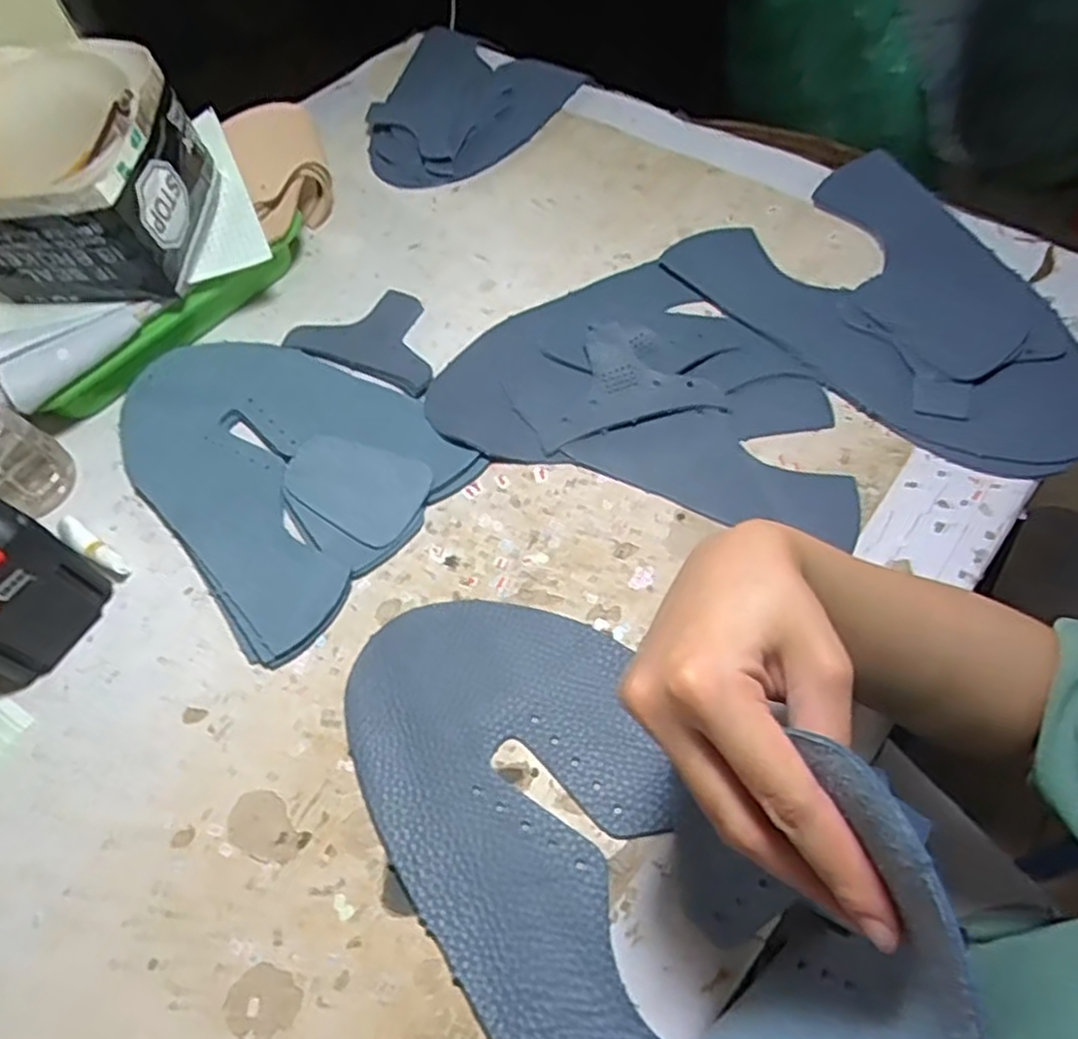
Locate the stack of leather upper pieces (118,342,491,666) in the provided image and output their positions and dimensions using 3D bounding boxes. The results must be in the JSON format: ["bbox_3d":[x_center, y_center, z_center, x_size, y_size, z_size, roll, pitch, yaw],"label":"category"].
[{"bbox_3d":[-0.178,-0.047,0.493,0.248,0.014,0.175,39,70,24],"label":"stack of leather upper pieces"}]

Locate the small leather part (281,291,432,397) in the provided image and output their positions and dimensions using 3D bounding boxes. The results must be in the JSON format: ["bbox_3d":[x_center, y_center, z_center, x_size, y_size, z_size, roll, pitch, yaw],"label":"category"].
[{"bbox_3d":[-0.118,-0.138,0.547,0.119,0.008,0.078,22,61,18],"label":"small leather part"}]

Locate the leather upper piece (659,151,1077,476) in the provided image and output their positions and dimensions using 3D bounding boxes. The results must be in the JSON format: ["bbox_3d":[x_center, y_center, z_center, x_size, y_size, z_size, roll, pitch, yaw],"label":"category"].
[{"bbox_3d":[0.245,-0.144,0.508,0.196,0.020,0.283,-26,60,-8],"label":"leather upper piece"}]

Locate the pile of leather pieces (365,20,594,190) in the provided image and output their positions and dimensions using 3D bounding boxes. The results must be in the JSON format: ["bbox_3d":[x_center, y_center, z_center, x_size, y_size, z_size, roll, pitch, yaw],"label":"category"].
[{"bbox_3d":[-0.086,-0.404,0.706,0.207,0.017,0.218,34,67,22],"label":"pile of leather pieces"}]

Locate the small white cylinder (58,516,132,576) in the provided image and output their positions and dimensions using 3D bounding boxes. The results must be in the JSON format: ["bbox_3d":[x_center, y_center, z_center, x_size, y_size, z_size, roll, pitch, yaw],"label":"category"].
[{"bbox_3d":[-0.283,0.019,0.471,0.058,0.015,0.014,31,66,21],"label":"small white cylinder"}]

